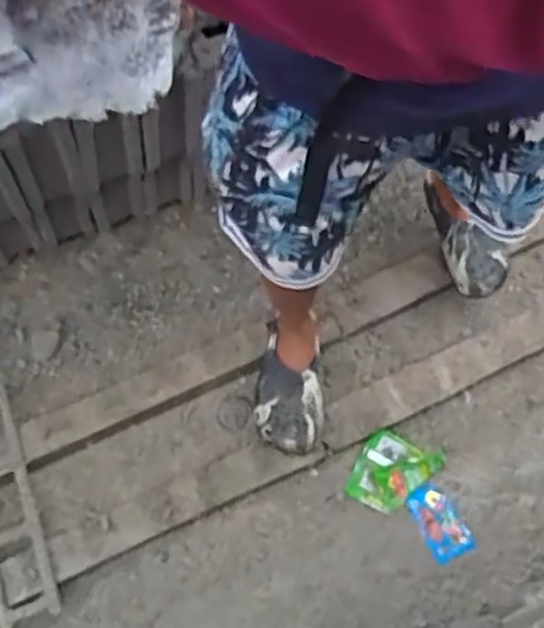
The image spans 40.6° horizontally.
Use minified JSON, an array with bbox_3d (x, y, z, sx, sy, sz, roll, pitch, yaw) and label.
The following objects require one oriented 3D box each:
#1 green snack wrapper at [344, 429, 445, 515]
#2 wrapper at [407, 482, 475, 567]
[{"bbox_3d":[0.208,0.272,1.247,0.134,0.031,0.128,24,68,6],"label":"green snack wrapper"},{"bbox_3d":[0.278,0.345,1.226,0.072,0.009,0.123,-23,71,-13],"label":"wrapper"}]

